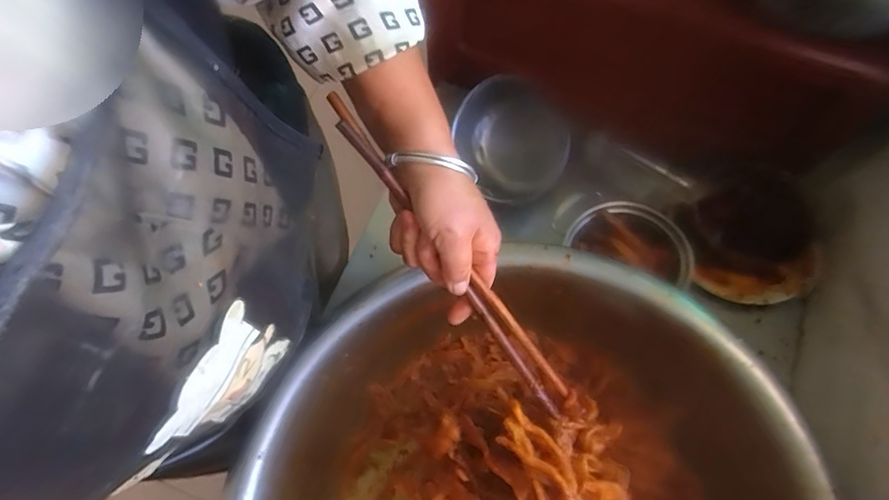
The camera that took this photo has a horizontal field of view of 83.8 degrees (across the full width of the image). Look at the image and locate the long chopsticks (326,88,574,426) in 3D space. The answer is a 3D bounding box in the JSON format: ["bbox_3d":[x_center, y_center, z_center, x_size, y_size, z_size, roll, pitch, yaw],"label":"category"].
[{"bbox_3d":[0.009,0.016,0.389,0.026,0.011,0.310,-42,106,-14],"label":"long chopsticks"}]

